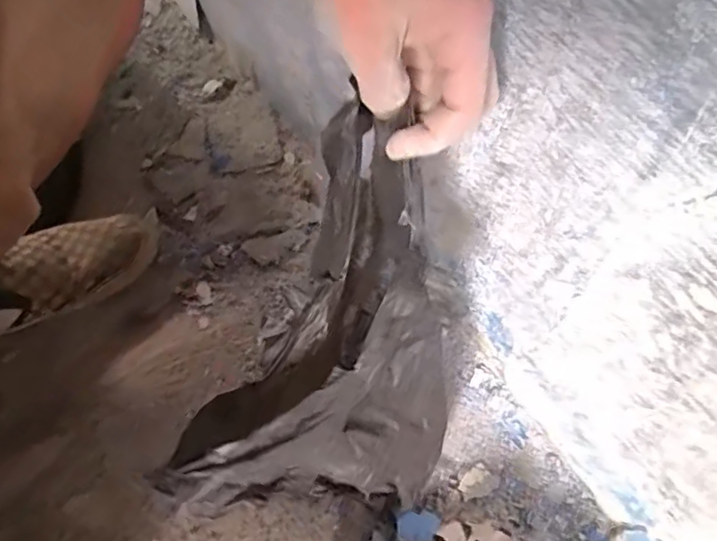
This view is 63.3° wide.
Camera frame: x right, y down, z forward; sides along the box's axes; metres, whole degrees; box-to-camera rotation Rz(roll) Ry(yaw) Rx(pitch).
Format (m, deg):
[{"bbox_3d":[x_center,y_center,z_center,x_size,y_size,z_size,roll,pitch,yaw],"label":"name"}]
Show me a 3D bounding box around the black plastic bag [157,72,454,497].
[{"bbox_3d":[-0.003,0.055,0.332,0.116,0.200,0.193,21,65,13],"label":"black plastic bag"}]

